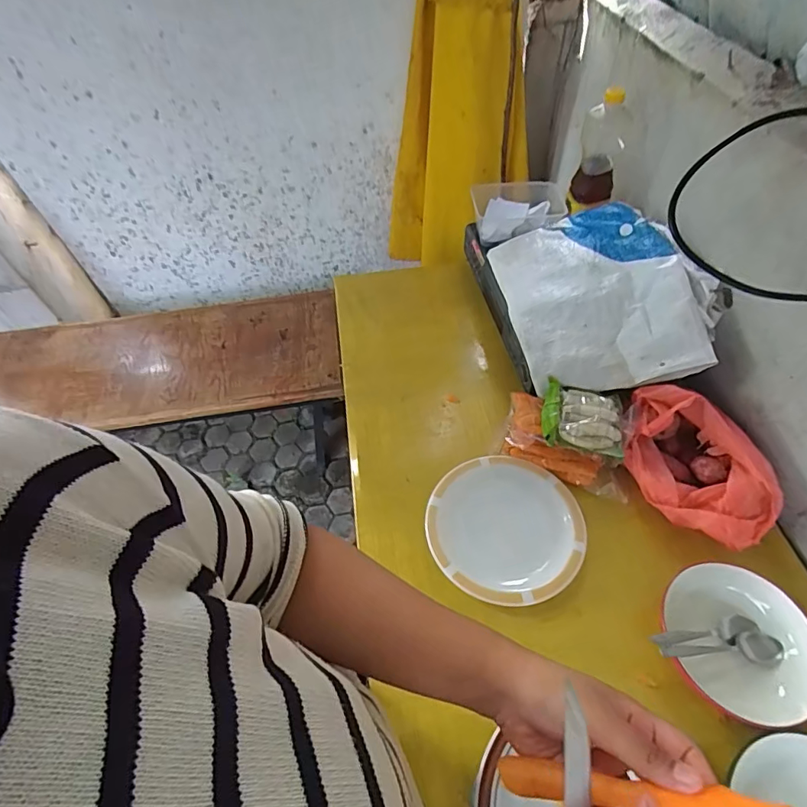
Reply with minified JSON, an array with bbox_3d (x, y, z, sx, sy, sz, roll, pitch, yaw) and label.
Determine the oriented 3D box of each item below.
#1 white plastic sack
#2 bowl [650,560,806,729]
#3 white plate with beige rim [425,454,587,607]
[{"bbox_3d":[0.320,-0.185,0.799,0.284,0.103,0.335,-6,53,0],"label":"white plastic sack"},{"bbox_3d":[0.391,0.281,0.574,0.157,0.074,0.151,-2,53,3],"label":"bowl"},{"bbox_3d":[0.143,0.169,0.687,0.209,0.023,0.216,-5,54,7],"label":"white plate with beige rim"}]

